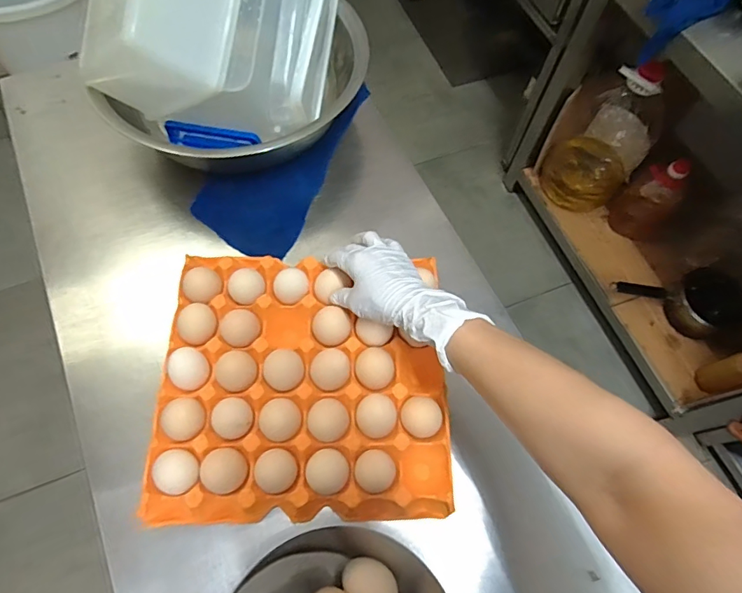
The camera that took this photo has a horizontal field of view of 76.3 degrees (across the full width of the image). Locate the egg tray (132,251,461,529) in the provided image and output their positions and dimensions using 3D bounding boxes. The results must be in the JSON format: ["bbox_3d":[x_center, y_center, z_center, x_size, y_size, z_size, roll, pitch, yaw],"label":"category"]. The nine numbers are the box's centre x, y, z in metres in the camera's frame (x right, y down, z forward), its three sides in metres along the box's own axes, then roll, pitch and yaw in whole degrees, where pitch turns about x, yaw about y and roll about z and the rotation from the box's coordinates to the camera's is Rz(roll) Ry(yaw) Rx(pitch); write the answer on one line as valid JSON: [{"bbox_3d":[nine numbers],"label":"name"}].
[{"bbox_3d":[-0.067,0.087,0.504,0.289,0.047,0.267,1,65,-2],"label":"egg tray"}]

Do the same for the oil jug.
[{"bbox_3d":[0.618,-0.429,1.265,0.172,0.409,0.224,-29,70,-15],"label":"oil jug"}]

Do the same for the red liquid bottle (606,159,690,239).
[{"bbox_3d":[0.768,-0.256,1.318,0.099,0.275,0.140,-11,66,-8],"label":"red liquid bottle"}]

